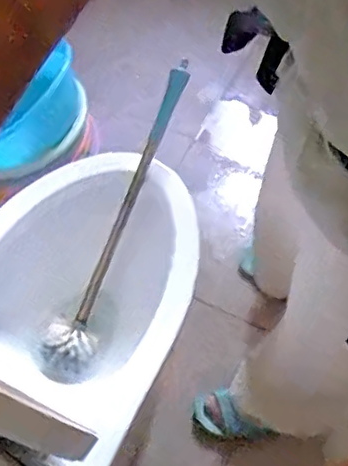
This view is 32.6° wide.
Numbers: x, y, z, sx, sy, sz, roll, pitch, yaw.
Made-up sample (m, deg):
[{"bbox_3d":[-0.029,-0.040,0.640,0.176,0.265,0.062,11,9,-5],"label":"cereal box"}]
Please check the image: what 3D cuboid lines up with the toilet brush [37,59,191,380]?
[{"bbox_3d":[-0.084,-0.020,0.996,0.089,0.066,0.553,23,91,13],"label":"toilet brush"}]

